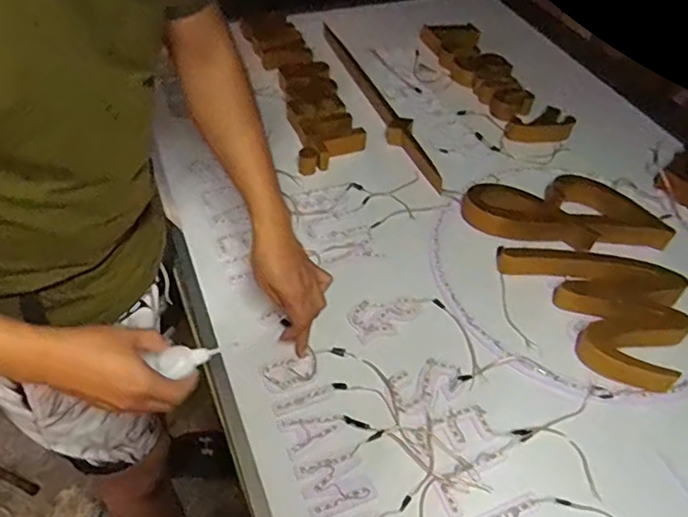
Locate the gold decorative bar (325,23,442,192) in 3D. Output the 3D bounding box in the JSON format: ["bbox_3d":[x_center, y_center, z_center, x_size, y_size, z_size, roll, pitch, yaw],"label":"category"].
[{"bbox_3d":[0.071,-0.330,1.147,0.058,0.023,0.553,-12,52,-16],"label":"gold decorative bar"}]

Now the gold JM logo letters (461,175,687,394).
[{"bbox_3d":[0.397,0.001,0.870,0.256,0.049,0.396,-21,55,-21],"label":"gold JM logo letters"}]

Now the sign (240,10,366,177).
[{"bbox_3d":[-0.097,-0.385,1.179,0.138,0.034,0.519,-13,53,-16],"label":"sign"}]

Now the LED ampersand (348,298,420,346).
[{"bbox_3d":[0.062,0.084,0.818,0.107,0.004,0.065,-15,53,-17],"label":"LED ampersand"}]

